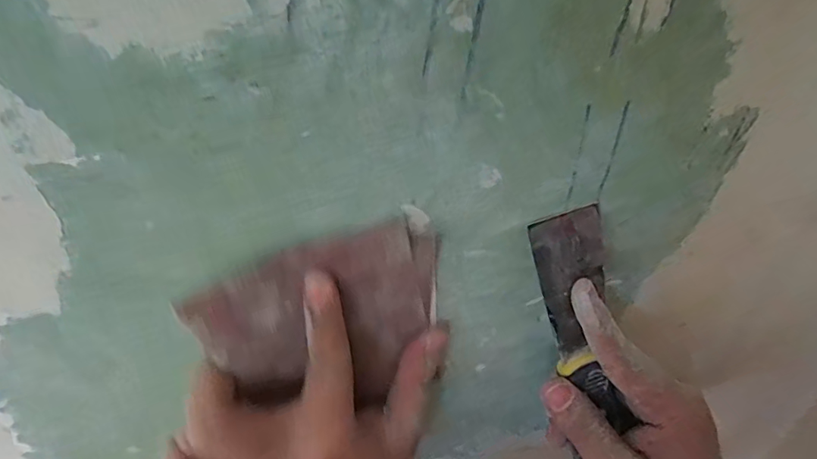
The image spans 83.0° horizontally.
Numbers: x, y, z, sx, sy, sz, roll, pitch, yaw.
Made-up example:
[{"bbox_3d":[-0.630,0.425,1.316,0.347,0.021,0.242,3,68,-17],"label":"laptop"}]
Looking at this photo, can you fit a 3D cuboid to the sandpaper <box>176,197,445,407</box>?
[{"bbox_3d":[-0.036,0.047,0.225,0.108,0.101,0.012,-16,41,-13],"label":"sandpaper"}]

